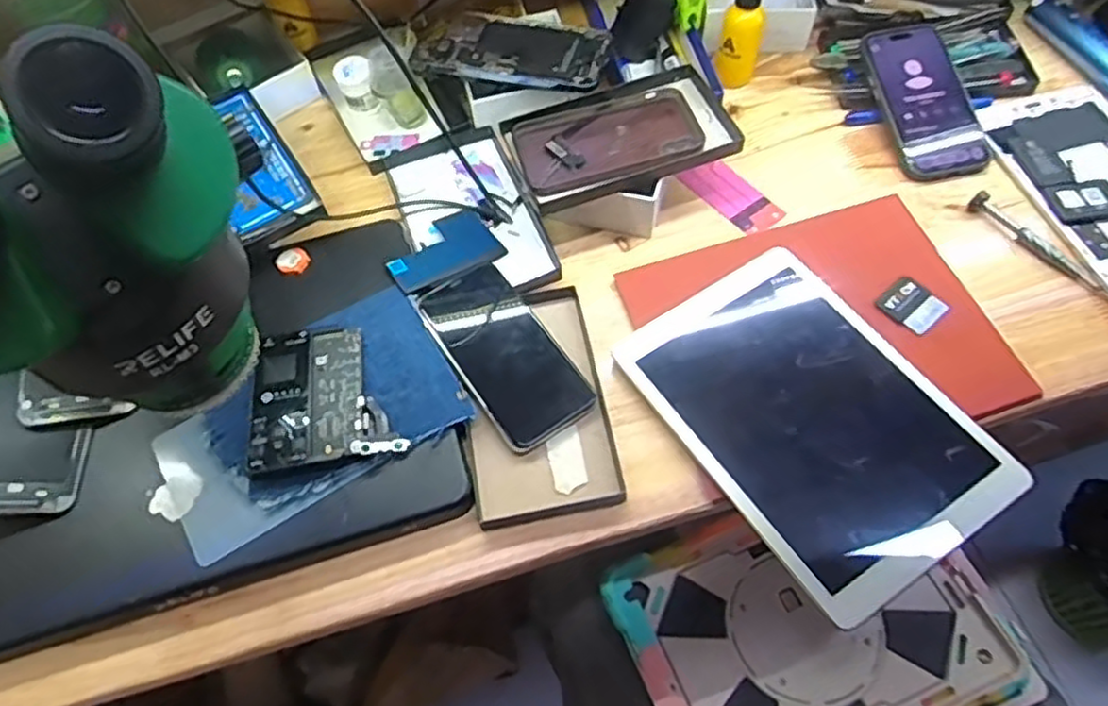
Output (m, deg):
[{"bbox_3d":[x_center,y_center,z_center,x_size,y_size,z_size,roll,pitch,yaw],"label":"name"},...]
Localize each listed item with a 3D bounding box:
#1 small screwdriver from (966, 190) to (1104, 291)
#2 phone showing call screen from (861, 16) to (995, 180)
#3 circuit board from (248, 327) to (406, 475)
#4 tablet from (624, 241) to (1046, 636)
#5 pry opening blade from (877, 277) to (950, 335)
[{"bbox_3d":[0.379,-0.088,0.561,0.018,0.010,0.113,-30,64,-18],"label":"small screwdriver"},{"bbox_3d":[0.327,-0.228,0.633,0.073,0.019,0.159,-15,77,7],"label":"phone showing call screen"},{"bbox_3d":[-0.162,0.029,0.502,0.096,0.014,0.105,-9,60,-7],"label":"circuit board"},{"bbox_3d":[0.177,0.040,0.498,0.171,0.014,0.243,-31,62,-12],"label":"tablet"},{"bbox_3d":[0.271,-0.036,0.537,0.040,0.004,0.043,-39,57,-10],"label":"pry opening blade"}]

